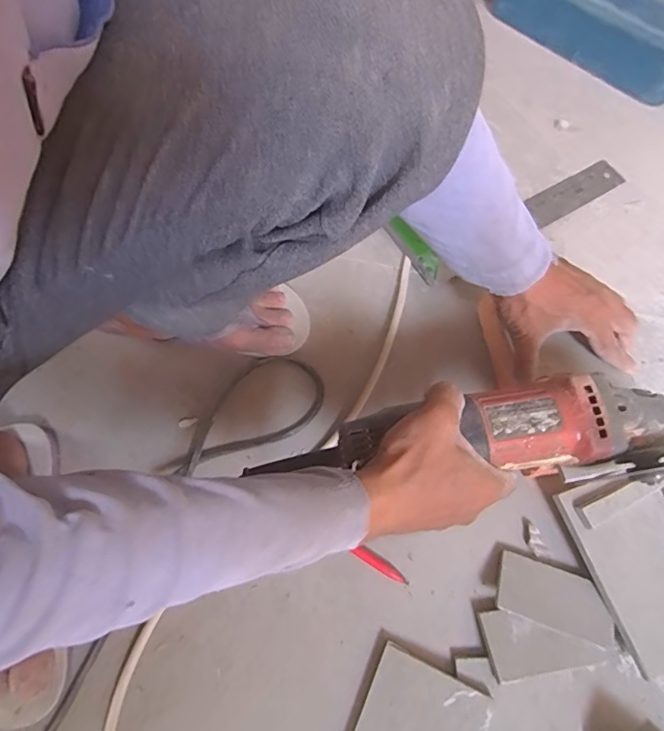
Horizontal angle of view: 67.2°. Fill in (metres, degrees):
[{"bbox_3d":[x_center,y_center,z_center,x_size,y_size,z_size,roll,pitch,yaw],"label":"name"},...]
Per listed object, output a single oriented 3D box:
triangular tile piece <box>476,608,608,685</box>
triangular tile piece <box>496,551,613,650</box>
[{"bbox_3d":[0.171,0.225,0.412,0.087,0.014,0.052,-10,61,1],"label":"triangular tile piece"},{"bbox_3d":[0.186,0.195,0.421,0.089,0.009,0.051,15,55,15],"label":"triangular tile piece"}]

